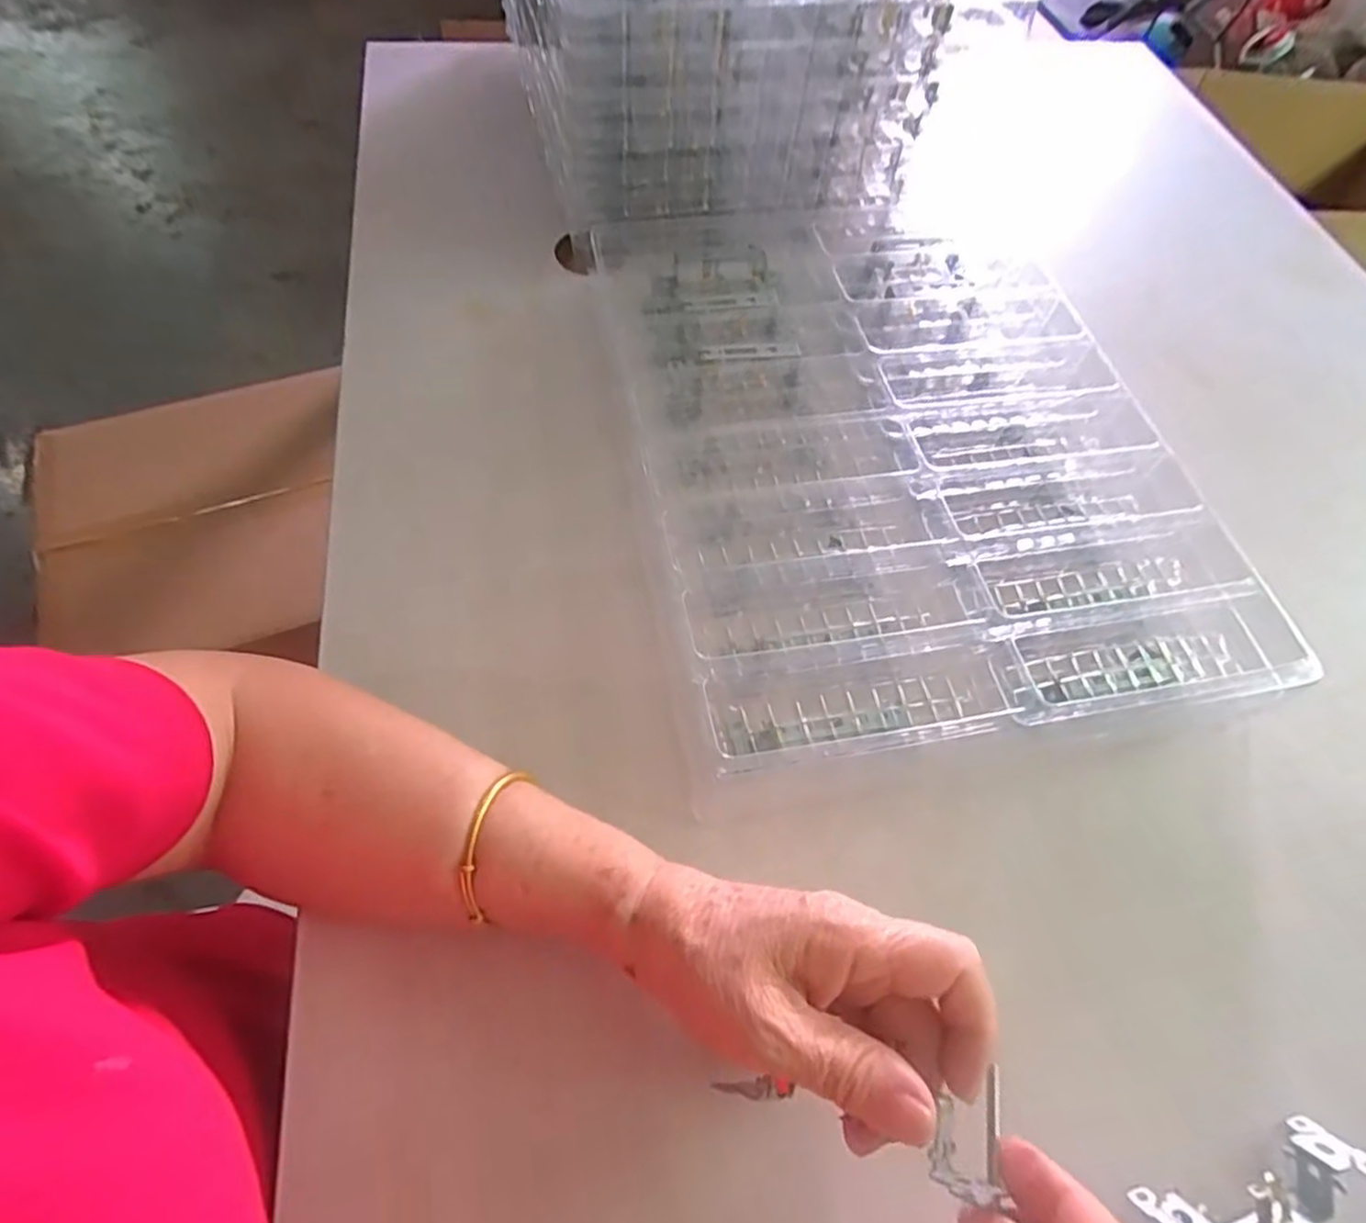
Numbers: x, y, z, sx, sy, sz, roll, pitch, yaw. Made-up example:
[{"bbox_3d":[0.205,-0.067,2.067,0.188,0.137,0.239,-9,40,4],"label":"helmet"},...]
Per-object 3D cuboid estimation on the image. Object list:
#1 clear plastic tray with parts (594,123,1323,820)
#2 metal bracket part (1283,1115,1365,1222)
[{"bbox_3d":[0.141,-0.123,0.492,0.347,0.057,0.453,-5,58,-8],"label":"clear plastic tray with parts"},{"bbox_3d":[0.272,0.239,0.306,0.013,0.031,0.034,32,85,-20],"label":"metal bracket part"}]

